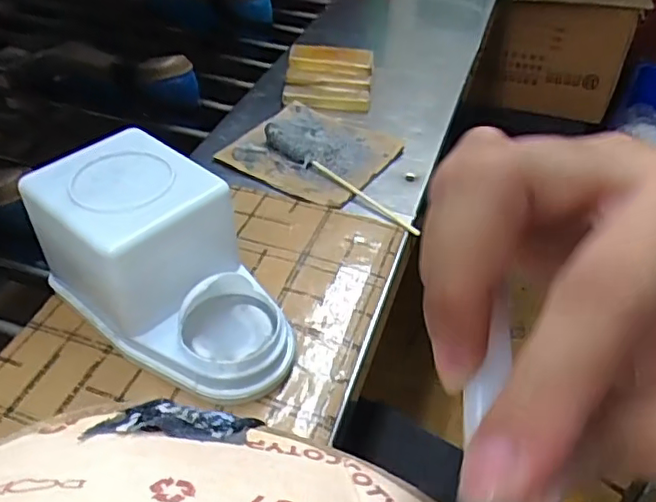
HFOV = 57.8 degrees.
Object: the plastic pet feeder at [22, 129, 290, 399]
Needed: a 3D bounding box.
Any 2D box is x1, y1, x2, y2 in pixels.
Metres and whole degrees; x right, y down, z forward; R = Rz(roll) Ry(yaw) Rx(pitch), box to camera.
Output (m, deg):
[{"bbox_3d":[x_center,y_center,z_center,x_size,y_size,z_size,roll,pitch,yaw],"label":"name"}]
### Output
[{"bbox_3d":[-0.105,0.013,0.396,0.183,0.107,0.103,32,50,28],"label":"plastic pet feeder"}]

